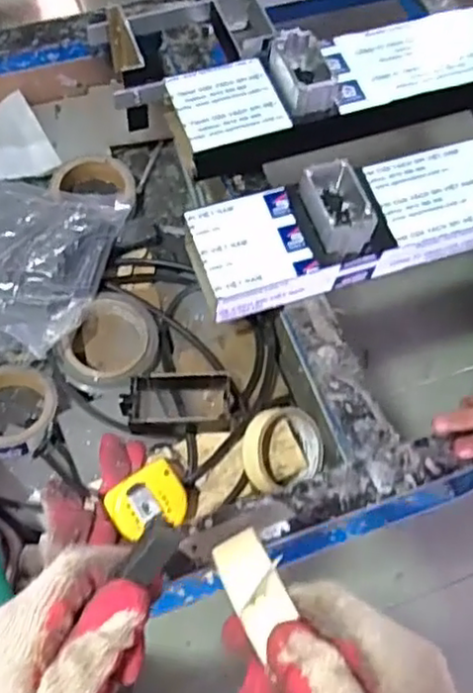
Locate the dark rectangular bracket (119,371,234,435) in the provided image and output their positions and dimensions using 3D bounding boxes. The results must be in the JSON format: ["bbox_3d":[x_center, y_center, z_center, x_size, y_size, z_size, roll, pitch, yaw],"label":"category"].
[{"bbox_3d":[-0.060,0.057,0.687,0.110,0.042,0.059,-2,66,-4],"label":"dark rectangular bracket"}]

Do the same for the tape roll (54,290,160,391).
[{"bbox_3d":[-0.134,-0.006,0.720,0.102,0.035,0.098,1,66,-3],"label":"tape roll"}]

